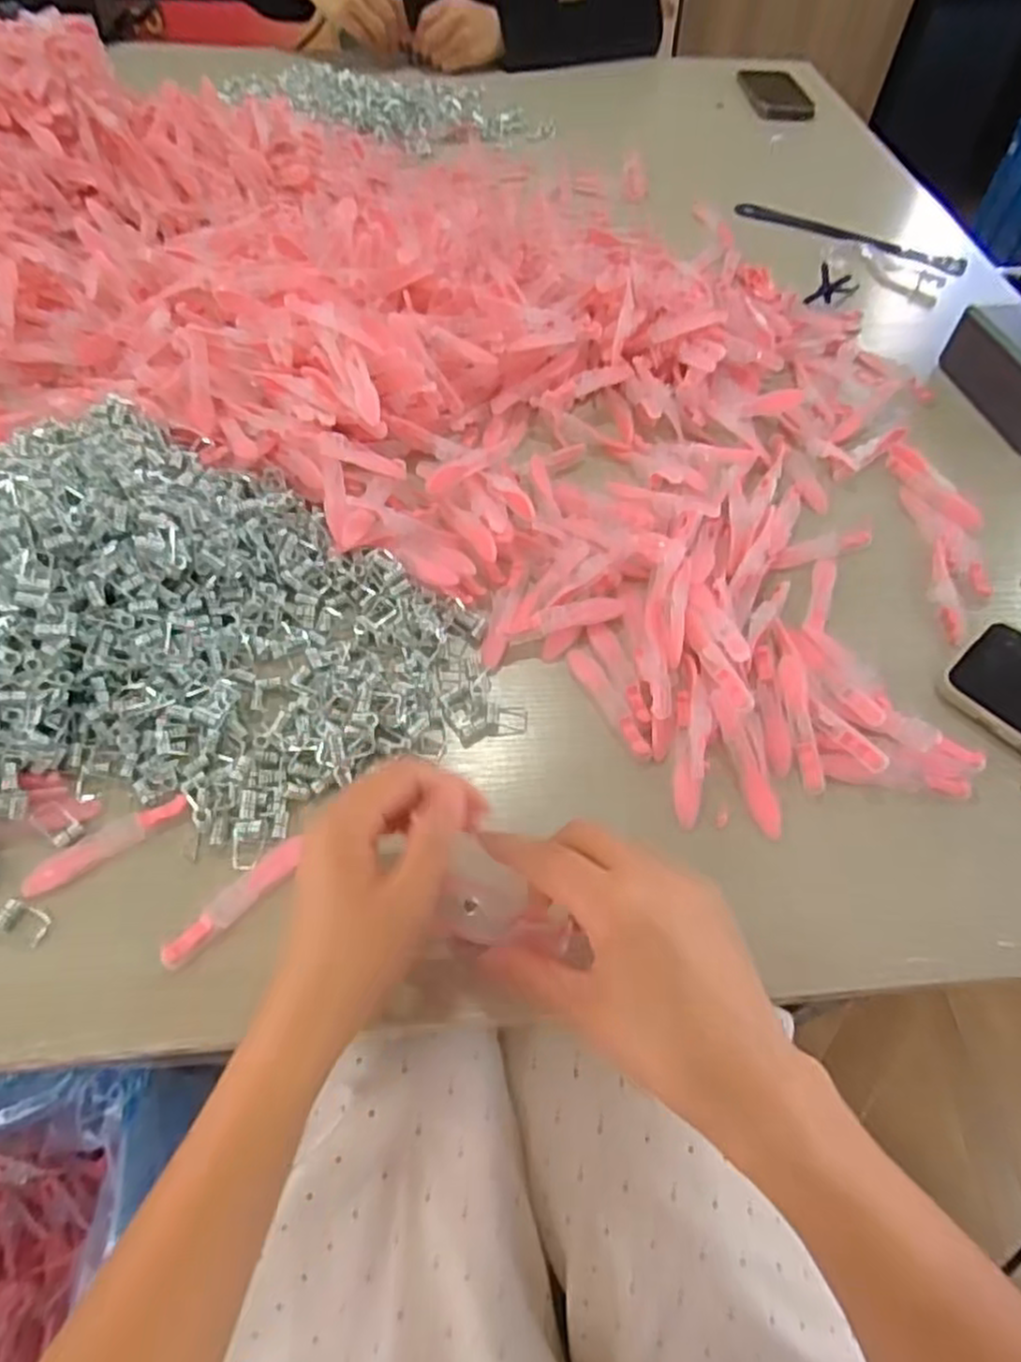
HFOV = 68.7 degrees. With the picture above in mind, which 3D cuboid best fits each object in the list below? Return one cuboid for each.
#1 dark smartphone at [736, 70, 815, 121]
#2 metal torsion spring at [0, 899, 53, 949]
[{"bbox_3d":[0.328,-0.730,0.927,0.075,0.010,0.152,0,56,-4],"label":"dark smartphone"},{"bbox_3d":[-0.219,0.108,0.335,0.023,0.004,0.015,18,56,9],"label":"metal torsion spring"}]

